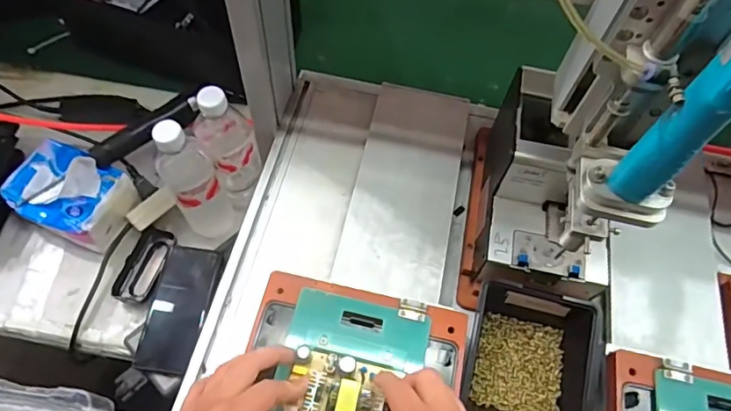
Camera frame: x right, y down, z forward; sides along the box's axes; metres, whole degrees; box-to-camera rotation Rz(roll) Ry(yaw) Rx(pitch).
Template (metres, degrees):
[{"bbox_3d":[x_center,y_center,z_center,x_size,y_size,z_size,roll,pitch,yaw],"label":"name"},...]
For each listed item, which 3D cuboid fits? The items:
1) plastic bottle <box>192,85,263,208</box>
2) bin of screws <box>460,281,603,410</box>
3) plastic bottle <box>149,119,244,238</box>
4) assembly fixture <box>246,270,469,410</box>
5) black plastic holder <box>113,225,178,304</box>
[{"bbox_3d":[-0.182,-0.085,0.677,0.065,0.185,0.074,-32,68,-17],"label":"plastic bottle"},{"bbox_3d":[0.165,0.155,0.514,0.130,0.056,0.138,17,63,5],"label":"bin of screws"},{"bbox_3d":[-0.221,-0.033,0.660,0.070,0.208,0.070,-35,69,-19],"label":"plastic bottle"},{"bbox_3d":[-0.020,0.168,0.446,0.193,0.039,0.208,11,60,7],"label":"assembly fixture"},{"bbox_3d":[-0.302,0.083,0.719,0.062,0.030,0.108,14,63,5],"label":"black plastic holder"}]

